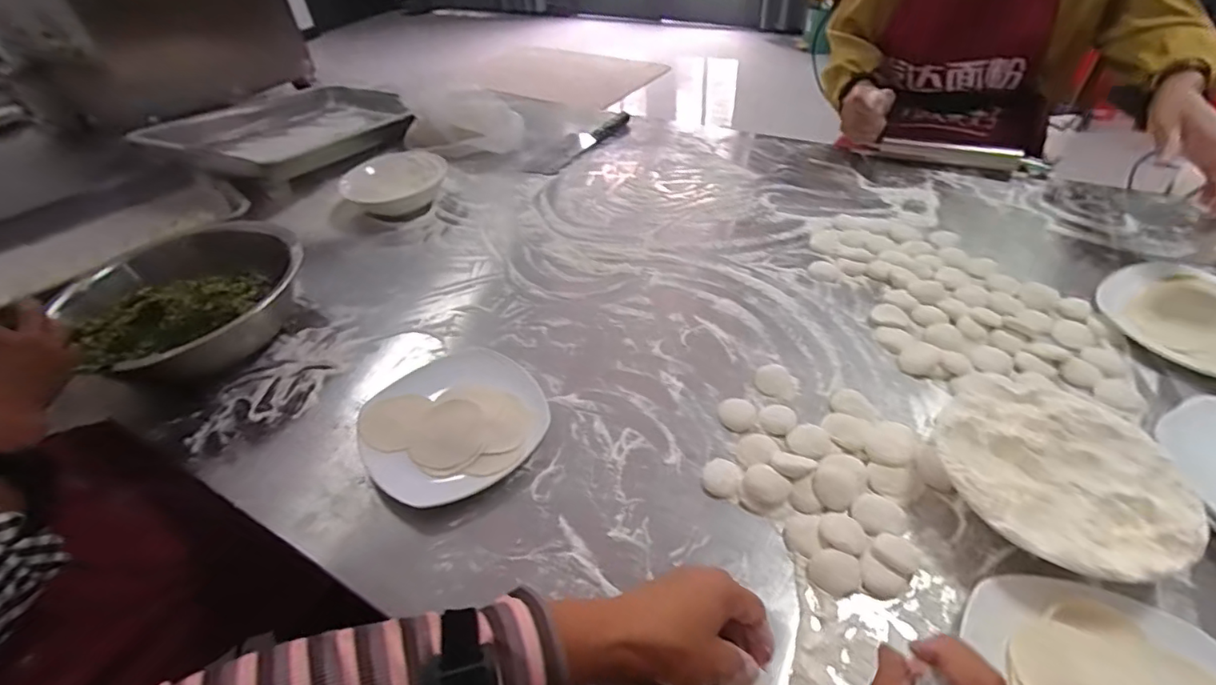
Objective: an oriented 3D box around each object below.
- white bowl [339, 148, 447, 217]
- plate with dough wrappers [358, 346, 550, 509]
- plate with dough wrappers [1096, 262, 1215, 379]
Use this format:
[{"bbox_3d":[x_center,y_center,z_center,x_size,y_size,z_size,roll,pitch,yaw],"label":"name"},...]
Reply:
[{"bbox_3d":[-0.365,-0.277,0.931,0.167,0.051,0.170,-3,45,3],"label":"white bowl"},{"bbox_3d":[-0.168,0.076,0.566,0.194,0.024,0.172,33,57,32],"label":"plate with dough wrappers"},{"bbox_3d":[0.654,-0.025,0.591,0.186,0.019,0.181,-23,47,-16],"label":"plate with dough wrappers"}]

